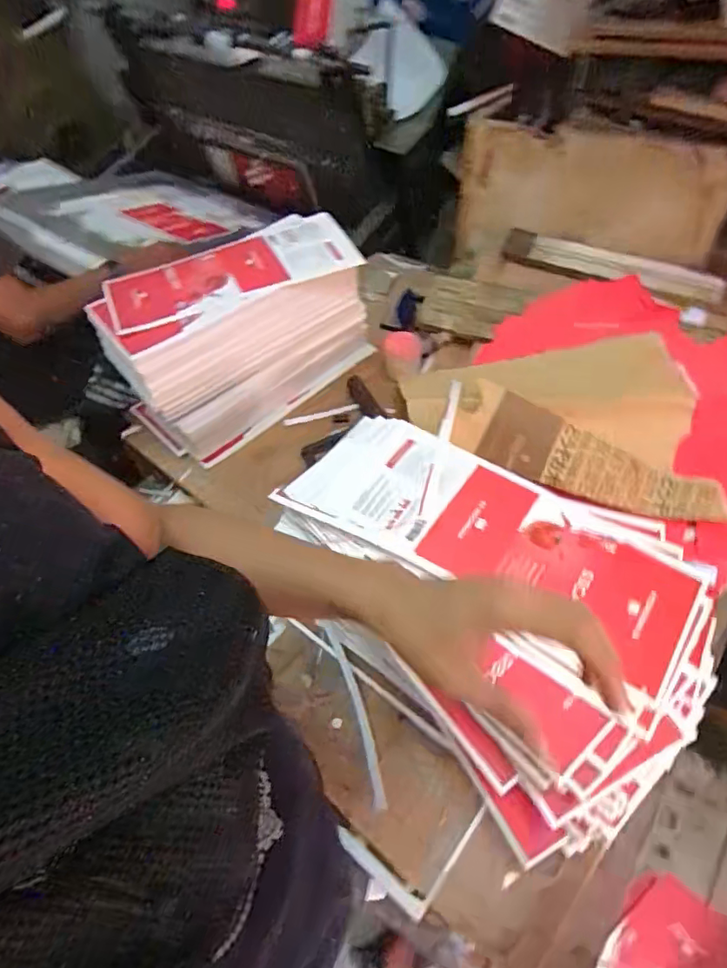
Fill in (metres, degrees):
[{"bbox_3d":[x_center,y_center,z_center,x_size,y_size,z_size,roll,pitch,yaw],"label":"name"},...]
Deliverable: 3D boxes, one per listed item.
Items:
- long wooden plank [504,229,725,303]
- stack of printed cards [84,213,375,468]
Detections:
[{"bbox_3d":[0.449,-0.401,1.024,0.377,0.038,0.064,18,57,17],"label":"long wooden plank"},{"bbox_3d":[-0.217,-0.269,0.986,0.423,0.222,0.241,-38,59,-22],"label":"stack of printed cards"}]

